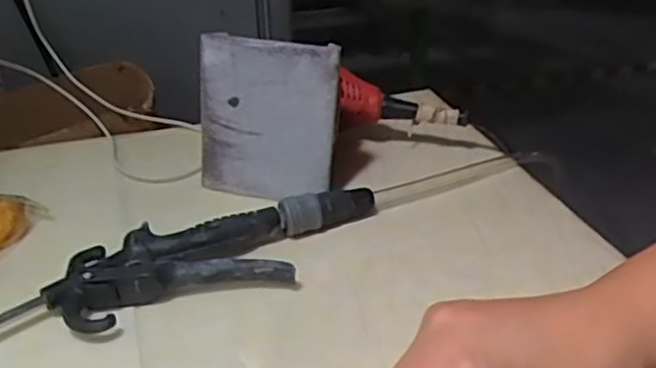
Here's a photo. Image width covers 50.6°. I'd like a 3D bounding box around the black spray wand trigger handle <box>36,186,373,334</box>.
[{"bbox_3d":[-0.069,0.048,0.482,0.232,0.027,0.082,-15,33,-22],"label":"black spray wand trigger handle"}]

